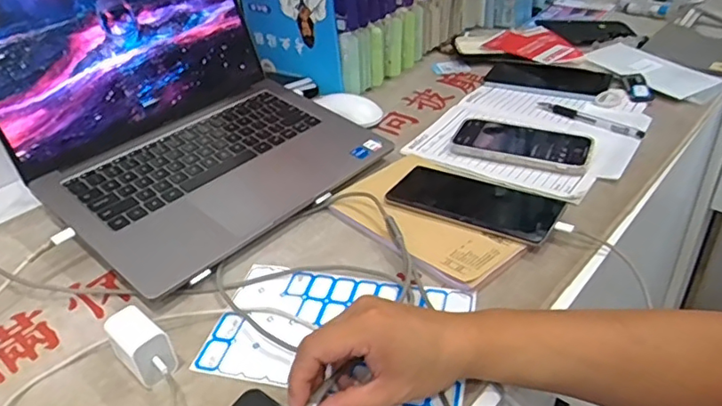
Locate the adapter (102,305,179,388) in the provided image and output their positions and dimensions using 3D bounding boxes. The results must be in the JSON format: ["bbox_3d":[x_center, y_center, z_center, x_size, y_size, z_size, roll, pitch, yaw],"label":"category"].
[{"bbox_3d":[-0.158,0.104,0.409,0.032,0.035,0.052,-31,42,-32],"label":"adapter"}]

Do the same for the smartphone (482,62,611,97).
[{"bbox_3d":[0.250,-0.173,0.779,0.168,0.014,0.075,16,40,28],"label":"smartphone"}]

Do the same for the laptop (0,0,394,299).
[{"bbox_3d":[-0.185,-0.133,0.573,0.309,0.217,0.312,24,44,35],"label":"laptop"}]

